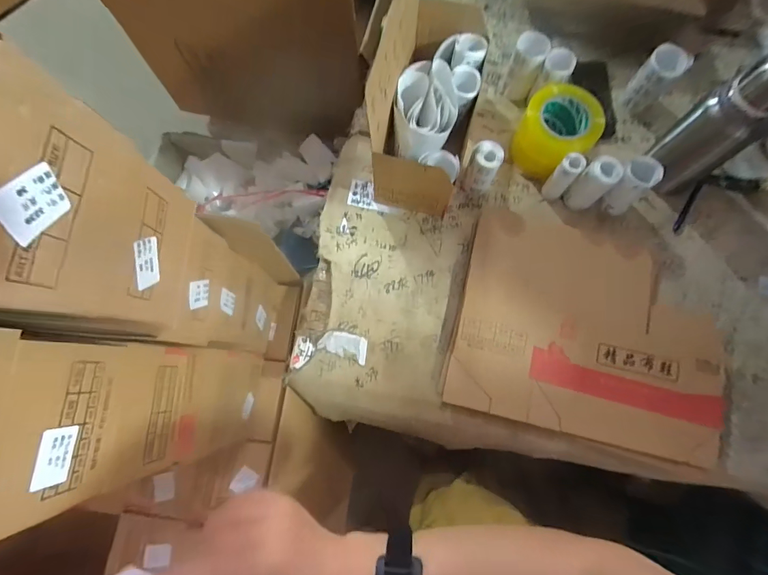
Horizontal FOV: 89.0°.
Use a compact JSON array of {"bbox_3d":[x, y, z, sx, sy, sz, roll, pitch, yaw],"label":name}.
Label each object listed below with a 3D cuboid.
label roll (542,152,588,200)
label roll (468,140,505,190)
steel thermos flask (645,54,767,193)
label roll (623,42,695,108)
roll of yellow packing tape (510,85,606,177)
[{"bbox_3d":[0.298,-0.183,0.657,0.033,0.104,0.030,0,75,0],"label":"label roll"},{"bbox_3d":[0.163,-0.195,0.655,0.045,0.100,0.048,0,75,0],"label":"label roll"},{"bbox_3d":[0.505,-0.243,0.601,0.076,0.242,0.084,6,75,1],"label":"steel thermos flask"},{"bbox_3d":[0.483,-0.369,0.709,0.061,0.108,0.064,43,79,10],"label":"label roll"},{"bbox_3d":[0.303,-0.271,0.674,0.123,0.104,0.115,0,75,0],"label":"roll of yellow packing tape"}]

